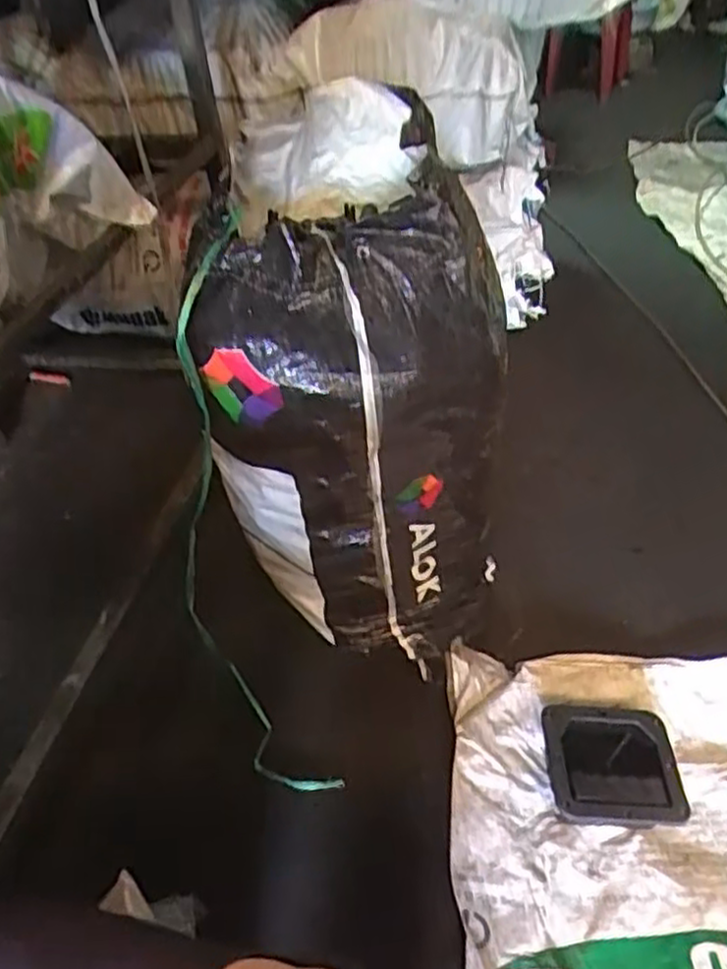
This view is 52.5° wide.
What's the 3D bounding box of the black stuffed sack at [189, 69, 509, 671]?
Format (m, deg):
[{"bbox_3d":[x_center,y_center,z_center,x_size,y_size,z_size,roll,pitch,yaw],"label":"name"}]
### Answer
[{"bbox_3d":[0.005,-0.116,0.902,0.312,0.517,0.382,2,42,7],"label":"black stuffed sack"}]

